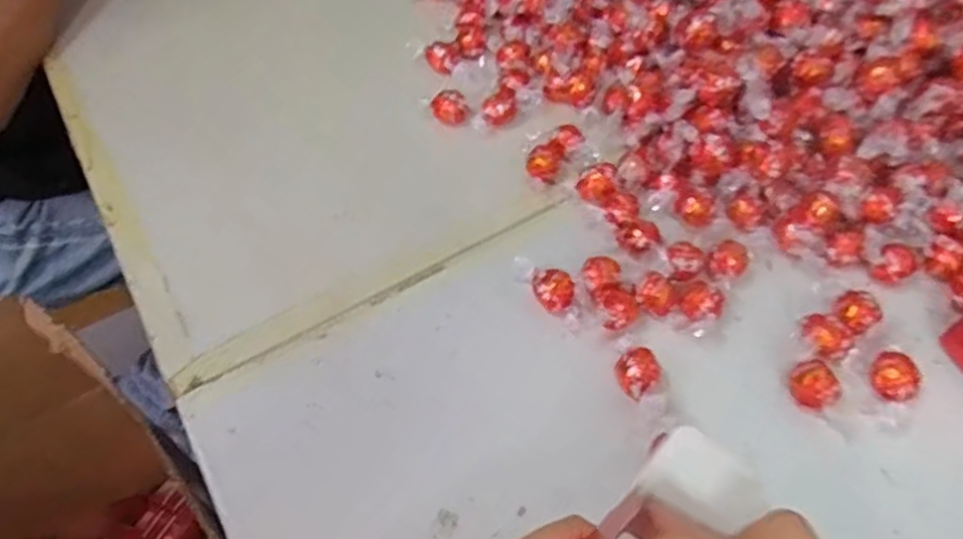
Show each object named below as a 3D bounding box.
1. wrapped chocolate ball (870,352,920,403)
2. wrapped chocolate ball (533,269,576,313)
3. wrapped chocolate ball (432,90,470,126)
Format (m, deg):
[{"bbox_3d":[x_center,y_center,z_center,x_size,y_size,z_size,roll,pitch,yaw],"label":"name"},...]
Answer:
[{"bbox_3d":[0.258,0.071,0.440,0.026,0.023,0.031,37,63,26],"label":"wrapped chocolate ball"},{"bbox_3d":[0.051,0.016,0.490,0.028,0.027,0.024,2,53,4],"label":"wrapped chocolate ball"},{"bbox_3d":[-0.028,-0.142,0.611,0.031,0.022,0.023,-6,53,-2],"label":"wrapped chocolate ball"}]

